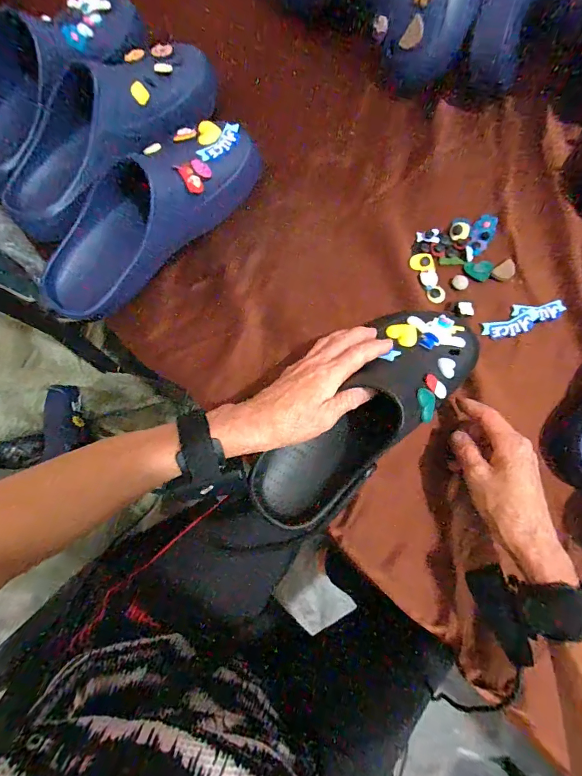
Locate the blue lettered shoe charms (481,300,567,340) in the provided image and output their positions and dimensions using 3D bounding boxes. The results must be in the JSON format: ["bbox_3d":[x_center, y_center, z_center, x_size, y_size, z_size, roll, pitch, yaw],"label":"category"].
[{"bbox_3d":[0.266,-0.080,0.437,0.093,0.011,0.030,-23,76,-6],"label":"blue lettered shoe charms"}]

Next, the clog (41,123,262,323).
[{"bbox_3d":[-0.165,-0.199,0.432,0.289,0.076,0.106,-42,79,-10],"label":"clog"}]

